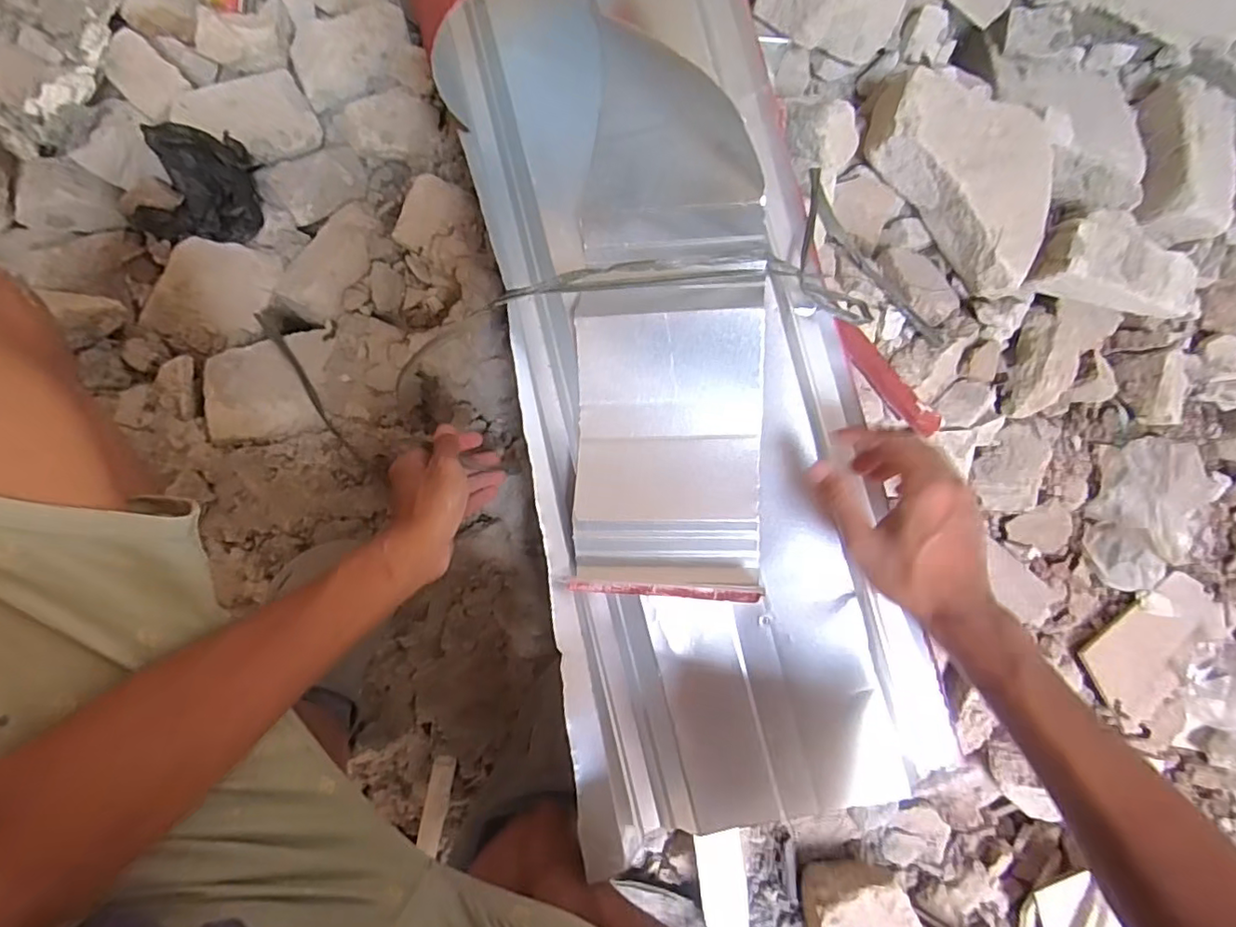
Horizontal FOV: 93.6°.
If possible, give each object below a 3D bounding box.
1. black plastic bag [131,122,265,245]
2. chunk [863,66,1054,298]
[{"bbox_3d":[-0.446,-0.294,0.621,0.124,0.041,0.109,6,91,-7],"label":"black plastic bag"},{"bbox_3d":[0.423,-0.356,0.695,0.172,0.074,0.270,-45,97,-4],"label":"chunk"}]

